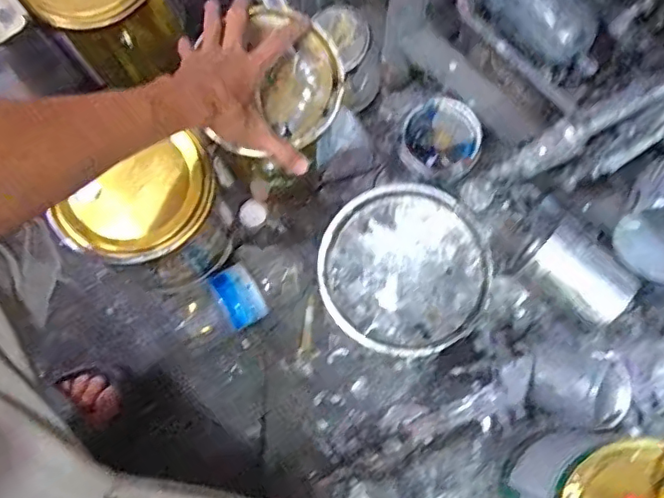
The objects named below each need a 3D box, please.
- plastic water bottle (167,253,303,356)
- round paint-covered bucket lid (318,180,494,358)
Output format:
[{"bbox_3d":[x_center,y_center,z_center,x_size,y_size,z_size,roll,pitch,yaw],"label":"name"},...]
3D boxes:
[{"bbox_3d":[-0.121,0.057,0.693,0.178,0.060,0.085,-32,79,-7],"label":"plastic water bottle"},{"bbox_3d":[0.071,0.015,0.534,0.157,0.016,0.163,0,77,0],"label":"round paint-covered bucket lid"}]

